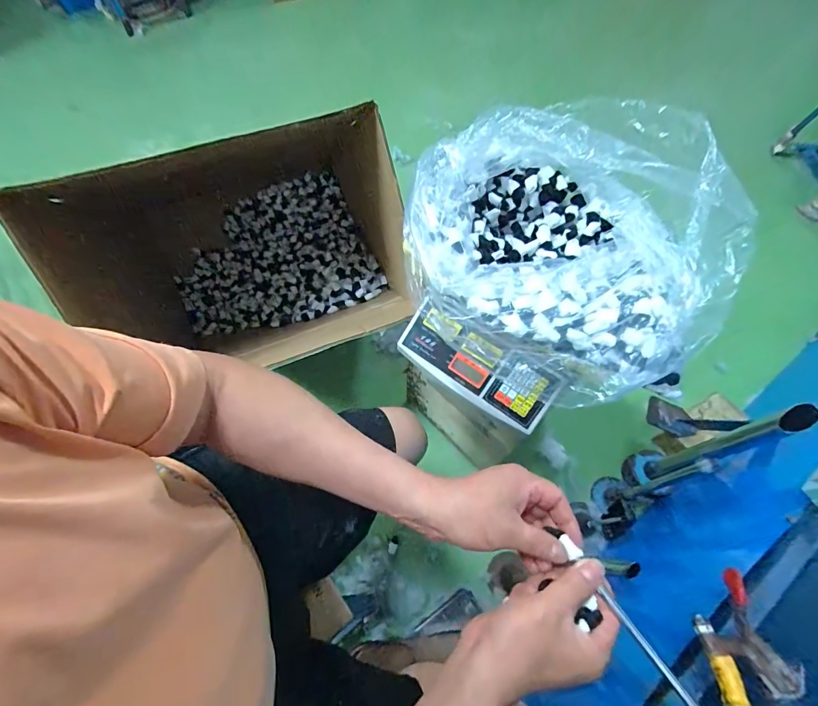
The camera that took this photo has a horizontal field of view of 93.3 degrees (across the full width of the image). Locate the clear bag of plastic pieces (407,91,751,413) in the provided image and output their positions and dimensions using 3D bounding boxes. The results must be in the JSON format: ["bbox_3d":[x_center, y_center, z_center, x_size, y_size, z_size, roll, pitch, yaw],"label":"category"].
[{"bbox_3d":[0.177,-0.116,0.499,0.304,0.246,0.361,-14,64,-8],"label":"clear bag of plastic pieces"}]

